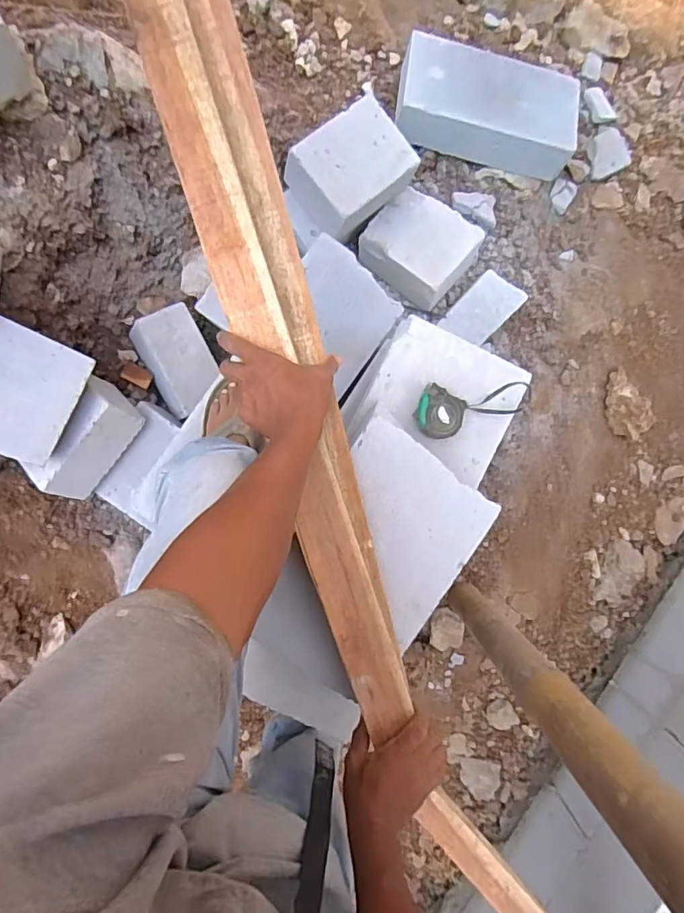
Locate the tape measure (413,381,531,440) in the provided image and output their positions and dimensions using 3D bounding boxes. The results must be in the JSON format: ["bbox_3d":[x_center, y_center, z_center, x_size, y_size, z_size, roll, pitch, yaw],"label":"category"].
[{"bbox_3d":[0.181,-0.061,0.708,0.162,0.036,0.071,-2,89,0],"label":"tape measure"}]

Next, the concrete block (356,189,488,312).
[{"bbox_3d":[0.156,-0.428,1.068,0.205,0.110,0.190,37,89,0],"label":"concrete block"}]

